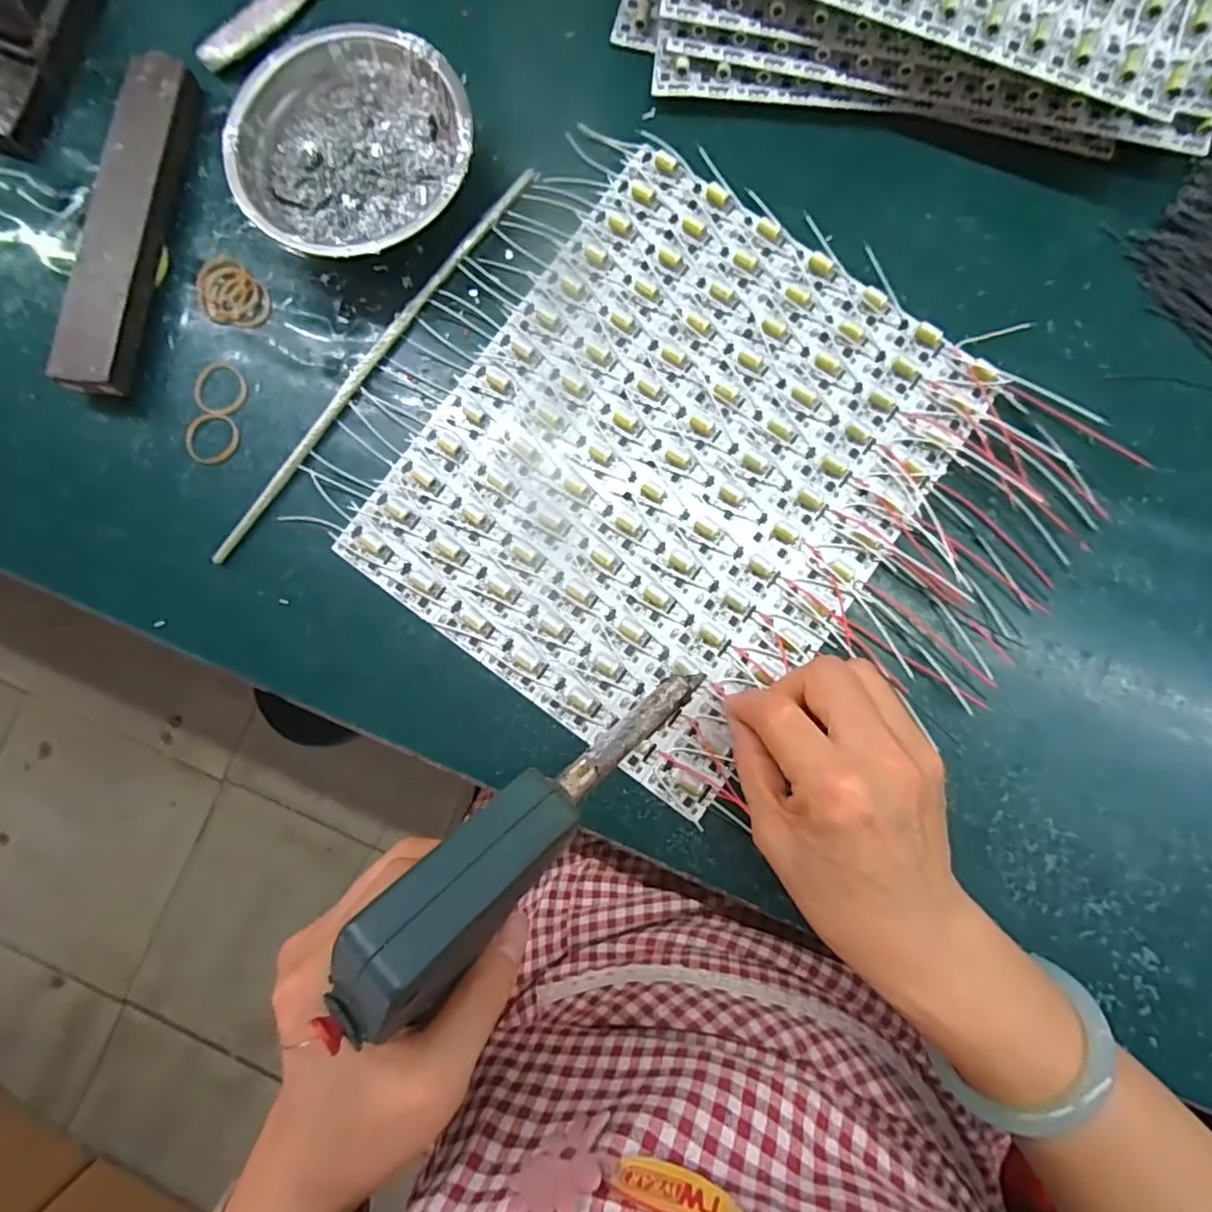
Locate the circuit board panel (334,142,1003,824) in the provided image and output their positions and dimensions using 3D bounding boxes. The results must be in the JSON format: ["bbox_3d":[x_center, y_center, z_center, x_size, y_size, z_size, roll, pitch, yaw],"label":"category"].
[{"bbox_3d":[0.034,-0.076,0.319,0.237,0.008,0.284,36,86,5],"label":"circuit board panel"}]

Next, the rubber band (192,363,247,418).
[{"bbox_3d":[-0.219,-0.123,0.337,0.030,0.004,0.029,0,84,2],"label":"rubber band"}]

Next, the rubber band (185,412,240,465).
[{"bbox_3d":[-0.221,-0.094,0.333,0.028,0.004,0.029,0,86,-7],"label":"rubber band"}]

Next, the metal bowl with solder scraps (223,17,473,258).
[{"bbox_3d":[-0.134,-0.244,0.326,0.122,0.039,0.128,0,84,2],"label":"metal bowl with solder scraps"}]

